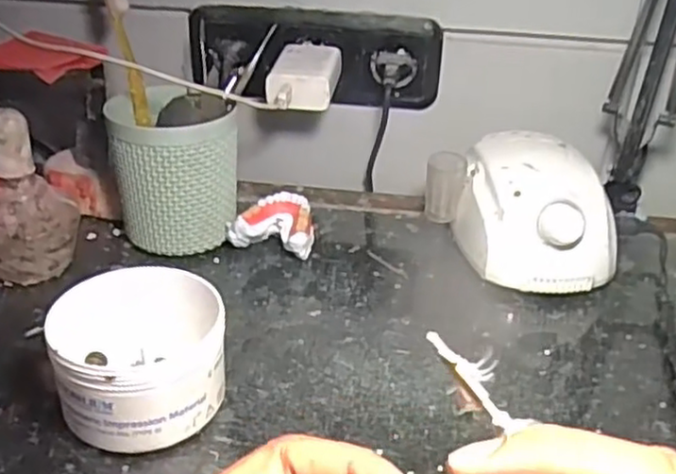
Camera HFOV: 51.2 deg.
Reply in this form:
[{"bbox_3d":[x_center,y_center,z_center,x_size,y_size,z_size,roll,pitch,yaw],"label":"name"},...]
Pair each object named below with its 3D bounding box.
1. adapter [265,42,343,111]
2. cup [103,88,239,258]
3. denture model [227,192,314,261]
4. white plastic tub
[{"bbox_3d":[-0.027,-0.133,0.586,0.053,0.033,0.085,5,30,5],"label":"adapter"},{"bbox_3d":[-0.124,-0.049,0.546,0.092,0.112,0.086,-3,30,-9],"label":"cup"},{"bbox_3d":[-0.048,-0.008,0.559,0.063,0.036,0.048,10,31,13],"label":"denture model"},{"bbox_3d":[-0.107,0.067,0.387,0.088,0.071,0.078,-5,31,-13],"label":"white plastic tub"}]

